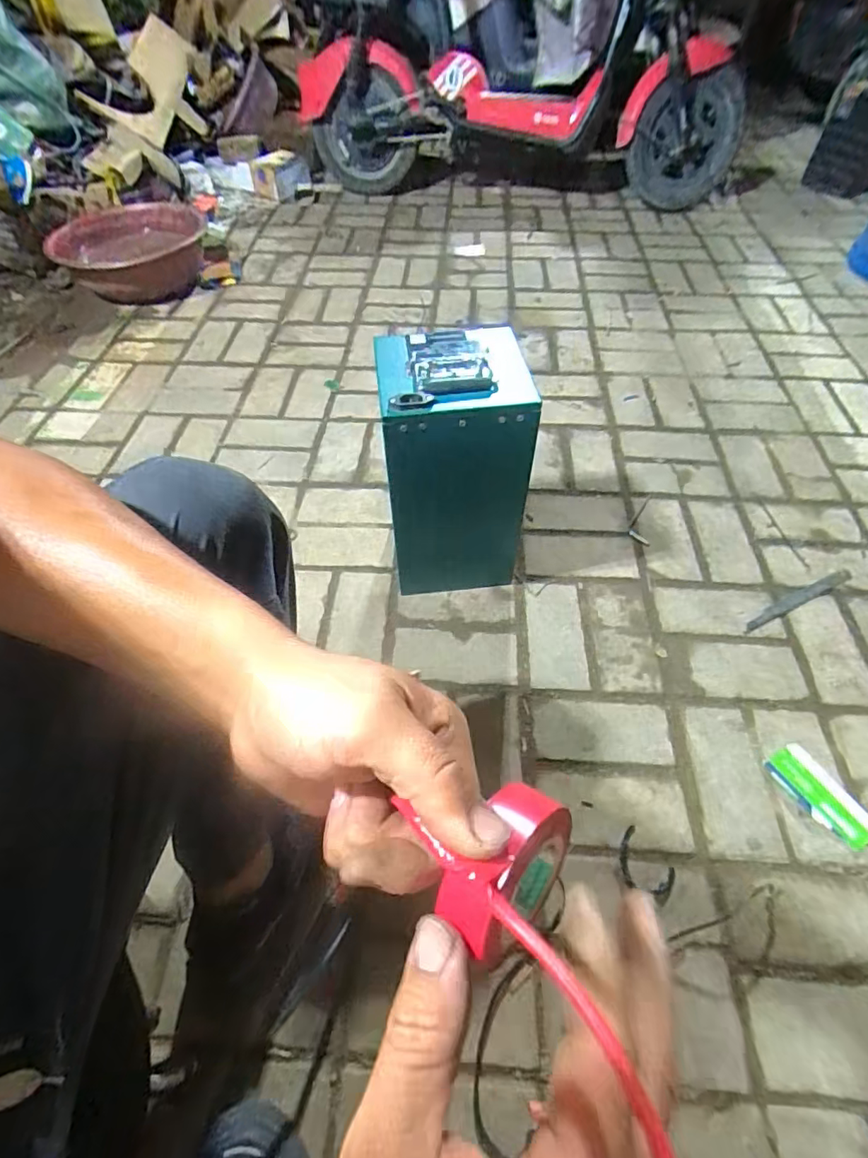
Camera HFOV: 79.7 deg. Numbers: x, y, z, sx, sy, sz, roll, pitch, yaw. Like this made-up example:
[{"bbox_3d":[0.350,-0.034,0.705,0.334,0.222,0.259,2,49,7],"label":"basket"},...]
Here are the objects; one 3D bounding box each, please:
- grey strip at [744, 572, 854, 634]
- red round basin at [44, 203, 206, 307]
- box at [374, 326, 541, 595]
[{"bbox_3d":[0.564,0.032,0.808,0.221,0.005,0.022,-22,57,-14],"label":"grey strip"},{"bbox_3d":[-0.850,-0.919,1.455,0.360,0.123,0.404,4,54,4],"label":"red round basin"},{"bbox_3d":[0.023,-0.144,0.733,0.177,0.339,0.187,-9,54,-6],"label":"box"}]

